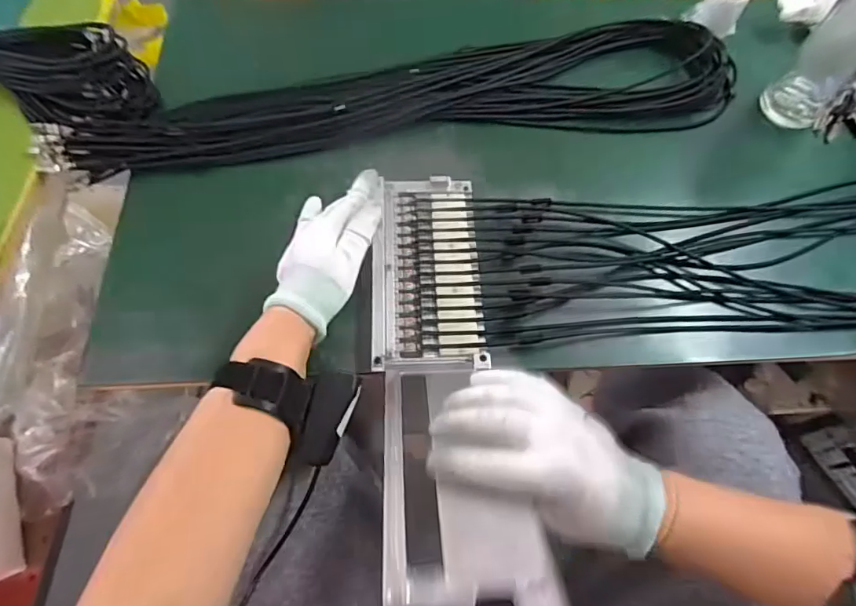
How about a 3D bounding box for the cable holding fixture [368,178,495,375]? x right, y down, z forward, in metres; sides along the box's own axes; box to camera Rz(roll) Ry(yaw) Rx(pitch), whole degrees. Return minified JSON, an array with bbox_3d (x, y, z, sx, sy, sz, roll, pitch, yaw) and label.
[{"bbox_3d":[0.002,-0.031,0.465,0.096,0.015,0.201,1,63,-2],"label":"cable holding fixture"}]

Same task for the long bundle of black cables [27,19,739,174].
[{"bbox_3d":[-0.017,-0.219,0.562,0.742,0.047,0.123,-9,64,-7],"label":"long bundle of black cables"}]

